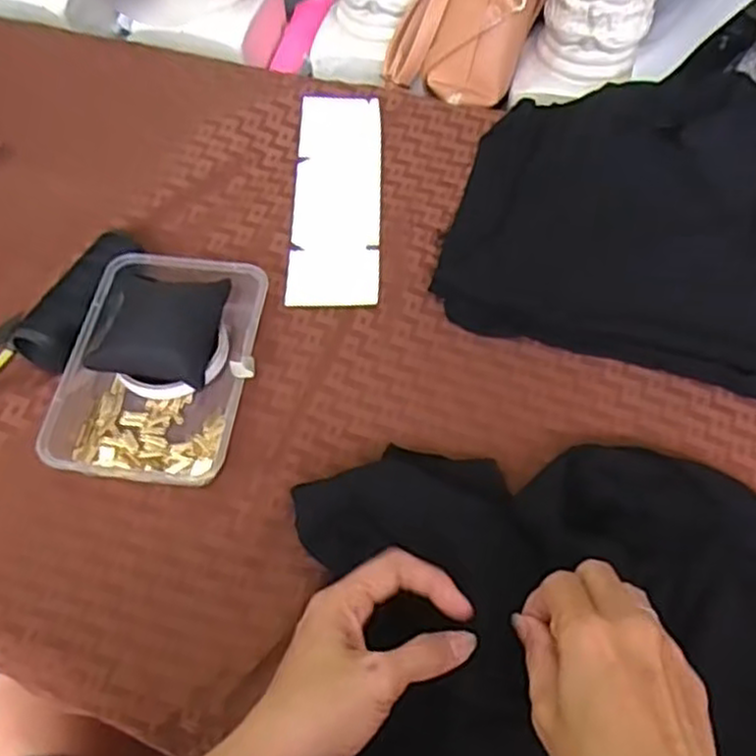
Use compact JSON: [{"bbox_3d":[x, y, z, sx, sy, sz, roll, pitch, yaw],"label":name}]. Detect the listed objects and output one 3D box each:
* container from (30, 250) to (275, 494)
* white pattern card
[{"bbox_3d":[-0.146,-0.011,0.519,0.124,0.040,0.176,6,61,8],"label":"container"},{"bbox_3d":[-0.034,-0.155,0.626,0.071,0.005,0.226,-1,60,4],"label":"white pattern card"}]

